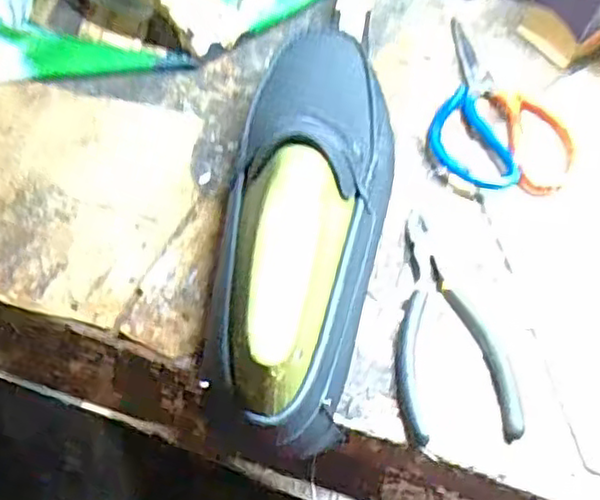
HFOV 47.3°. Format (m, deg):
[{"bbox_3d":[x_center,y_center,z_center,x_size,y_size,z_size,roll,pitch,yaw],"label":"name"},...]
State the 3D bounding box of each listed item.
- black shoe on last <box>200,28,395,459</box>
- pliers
[{"bbox_3d":[0.006,-0.028,0.406,0.091,0.103,0.293,11,59,3],"label":"black shoe on last"},{"bbox_3d":[0.086,0.040,0.418,0.064,0.011,0.152,-2,60,-4],"label":"pliers"}]

